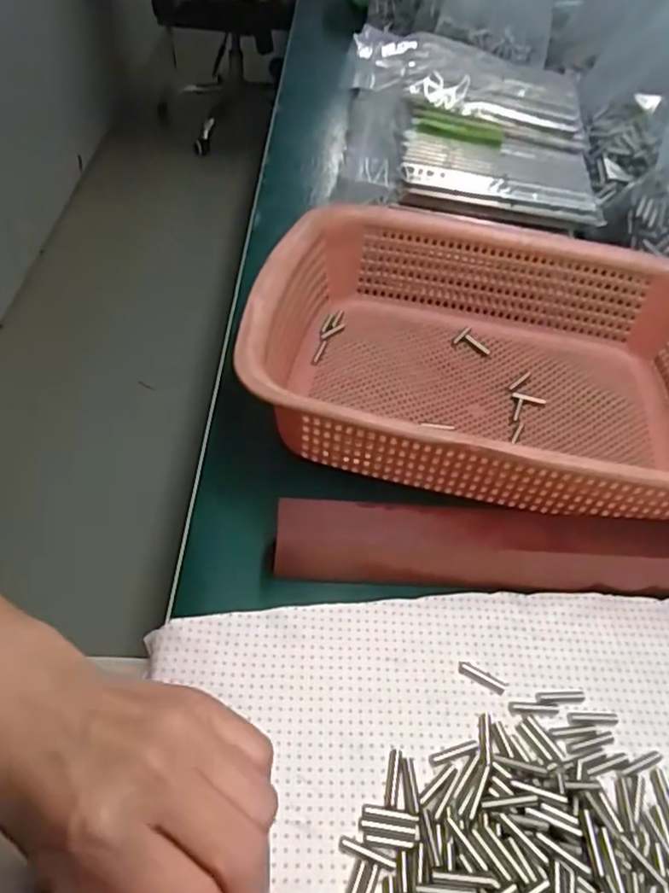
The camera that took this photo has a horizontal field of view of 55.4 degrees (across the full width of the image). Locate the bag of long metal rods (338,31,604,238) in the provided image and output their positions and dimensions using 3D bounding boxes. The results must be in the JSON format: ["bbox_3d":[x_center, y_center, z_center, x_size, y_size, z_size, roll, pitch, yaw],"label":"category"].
[{"bbox_3d":[0.106,-0.260,0.514,0.194,0.063,0.182,8,49,1],"label":"bag of long metal rods"}]

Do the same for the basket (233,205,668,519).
[{"bbox_3d":[0.102,-0.056,0.421,0.297,0.086,0.231,12,49,4],"label":"basket"}]

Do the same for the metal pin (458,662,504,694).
[{"bbox_3d":[0.072,0.113,0.311,0.023,0.004,0.006,25,51,15],"label":"metal pin"}]

